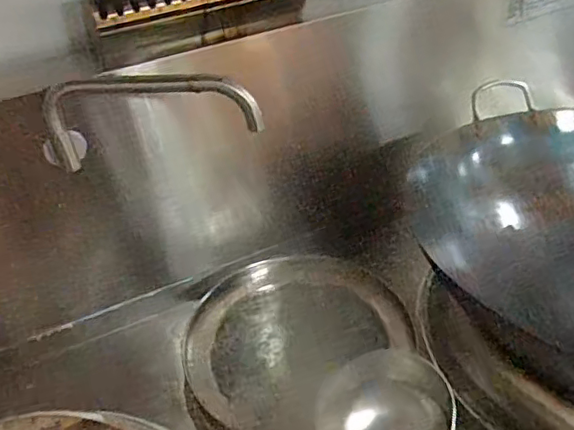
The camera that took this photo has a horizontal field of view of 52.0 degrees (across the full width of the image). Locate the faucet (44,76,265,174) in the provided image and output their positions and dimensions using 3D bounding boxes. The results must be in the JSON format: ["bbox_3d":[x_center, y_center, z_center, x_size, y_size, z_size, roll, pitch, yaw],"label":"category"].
[{"bbox_3d":[-0.141,-0.098,0.621,0.235,0.108,0.033,3,38,11],"label":"faucet"}]

